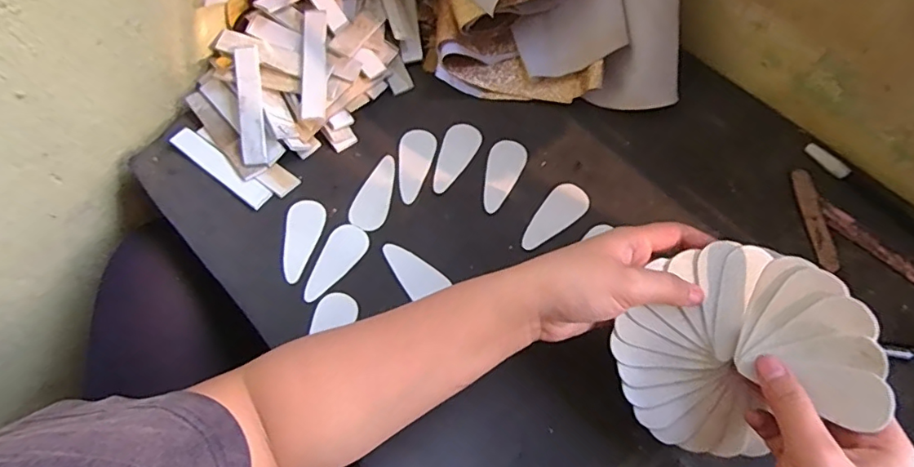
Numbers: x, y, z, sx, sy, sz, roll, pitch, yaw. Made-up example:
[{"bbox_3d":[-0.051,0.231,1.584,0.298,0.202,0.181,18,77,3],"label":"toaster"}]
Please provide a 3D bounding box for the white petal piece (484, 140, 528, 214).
[{"bbox_3d":[0.038,-0.050,0.450,0.030,0.004,0.068,19,71,10],"label":"white petal piece"}]

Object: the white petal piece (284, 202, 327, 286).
[{"bbox_3d":[-0.127,0.005,0.433,0.031,0.004,0.070,0,69,2],"label":"white petal piece"}]

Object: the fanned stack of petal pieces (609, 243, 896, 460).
[{"bbox_3d":[0.175,0.073,0.328,0.141,0.064,0.125,-26,66,28],"label":"fanned stack of petal pieces"}]

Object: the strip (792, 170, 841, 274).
[{"bbox_3d":[0.290,-0.012,0.421,0.014,0.004,0.086,-10,74,14],"label":"strip"}]

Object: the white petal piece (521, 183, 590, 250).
[{"bbox_3d":[0.082,-0.013,0.432,0.032,0.004,0.070,36,74,15],"label":"white petal piece"}]

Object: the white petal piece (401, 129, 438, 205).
[{"bbox_3d":[-0.037,-0.059,0.456,0.031,0.004,0.069,9,69,6],"label":"white petal piece"}]

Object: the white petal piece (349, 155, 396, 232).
[{"bbox_3d":[-0.072,-0.036,0.450,0.030,0.004,0.070,11,70,7],"label":"white petal piece"}]

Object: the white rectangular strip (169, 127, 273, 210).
[{"bbox_3d":[-0.206,-0.058,0.452,0.106,0.008,0.021,35,74,15],"label":"white rectangular strip"}]

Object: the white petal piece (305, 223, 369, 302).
[{"bbox_3d":[-0.103,0.023,0.427,0.032,0.004,0.070,35,74,14],"label":"white petal piece"}]

